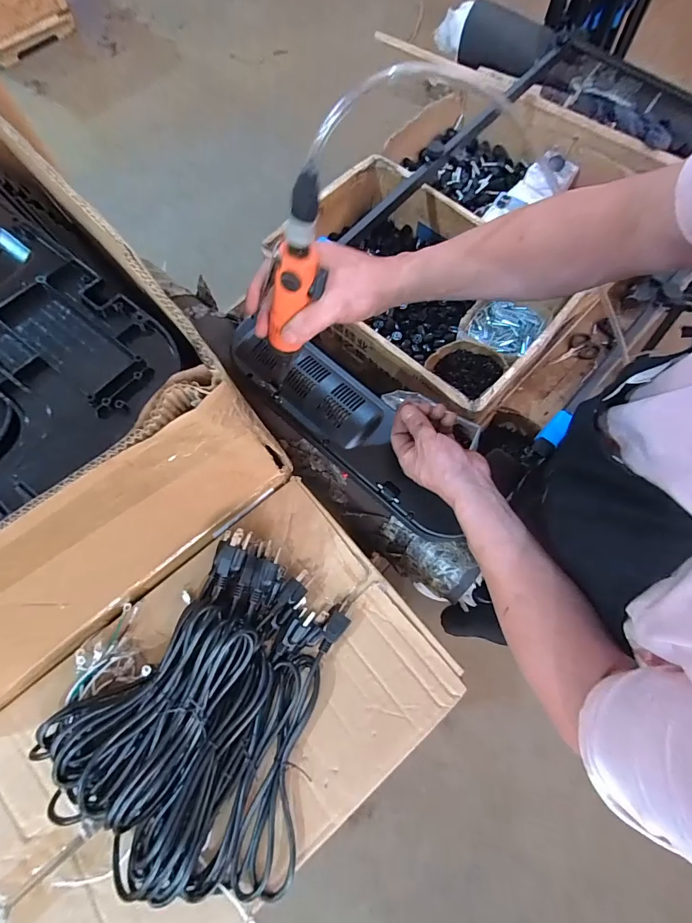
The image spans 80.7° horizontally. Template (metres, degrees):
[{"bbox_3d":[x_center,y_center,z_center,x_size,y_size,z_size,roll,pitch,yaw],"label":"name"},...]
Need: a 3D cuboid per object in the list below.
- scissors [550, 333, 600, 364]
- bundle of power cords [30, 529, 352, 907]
[{"bbox_3d":[0.525,-0.252,0.942,0.112,0.008,0.071,-28,74,-7],"label":"scissors"},{"bbox_3d":[-0.157,0.266,0.465,0.297,0.063,0.353,21,75,8],"label":"bundle of power cords"}]

